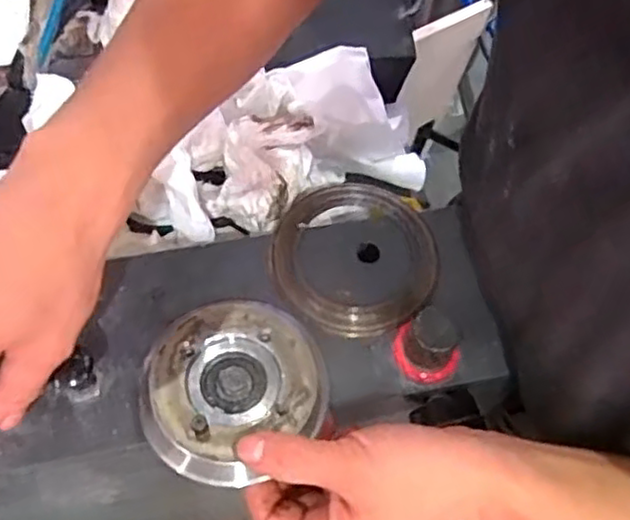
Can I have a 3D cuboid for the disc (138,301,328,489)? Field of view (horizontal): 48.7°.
[{"bbox_3d":[-0.045,0.066,0.373,0.096,0.016,0.088,1,63,-2],"label":"disc"}]

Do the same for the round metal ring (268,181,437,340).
[{"bbox_3d":[0.023,-0.002,0.425,0.100,0.010,0.099,1,63,-2],"label":"round metal ring"}]

